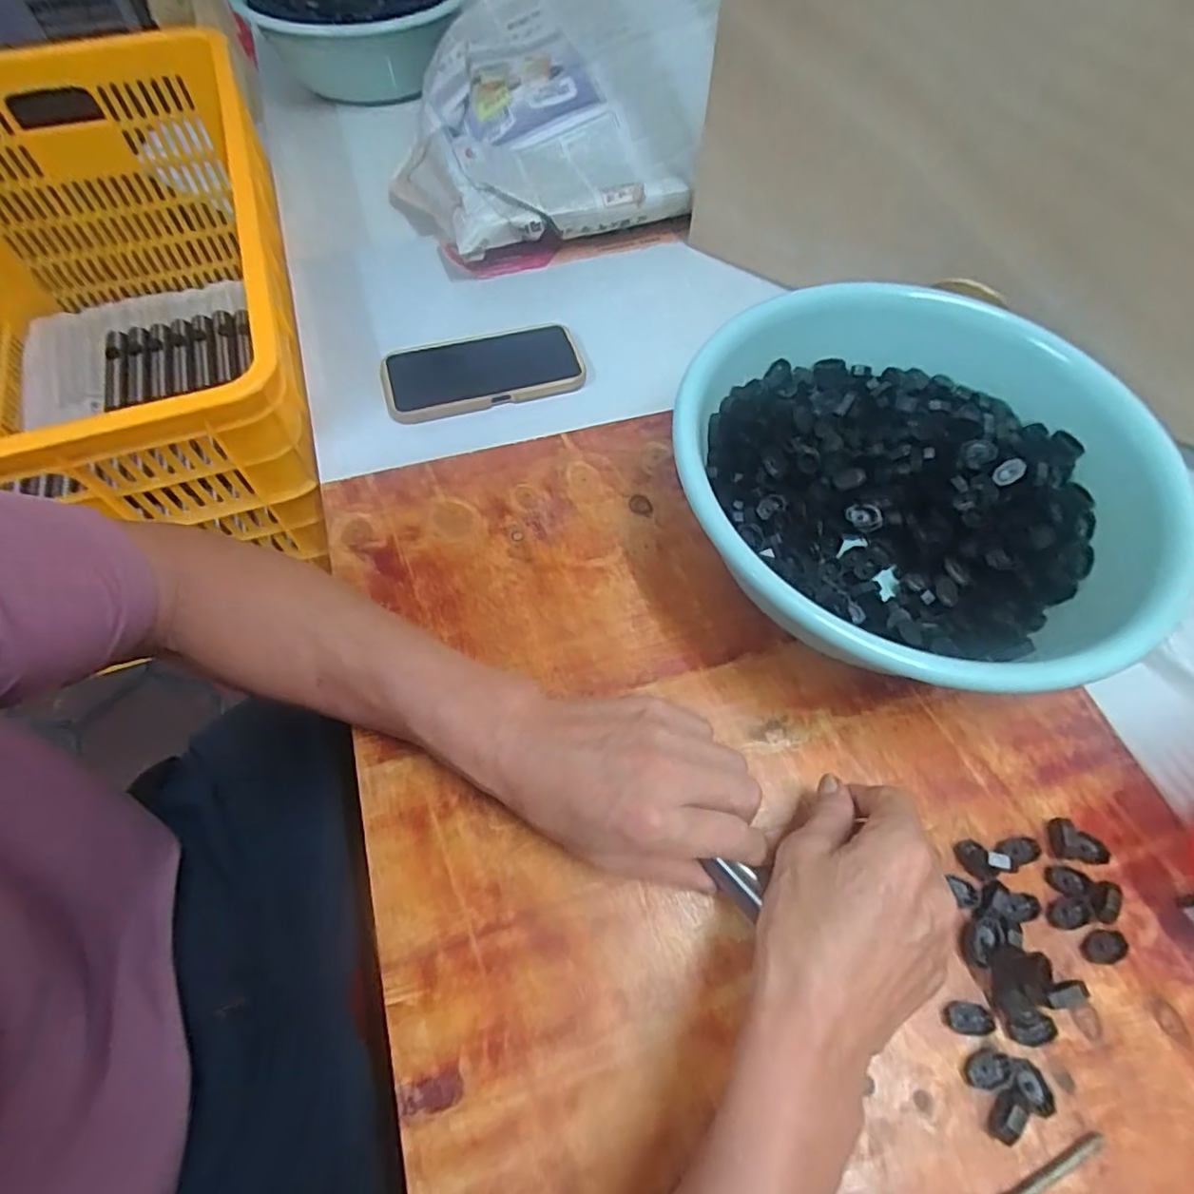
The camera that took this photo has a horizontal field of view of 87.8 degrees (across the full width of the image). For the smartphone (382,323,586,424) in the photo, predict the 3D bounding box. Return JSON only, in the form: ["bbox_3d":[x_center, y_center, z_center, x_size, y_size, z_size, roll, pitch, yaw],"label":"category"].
[{"bbox_3d":[-0.101,-0.199,0.546,0.168,0.017,0.084,-15,63,-9],"label":"smartphone"}]

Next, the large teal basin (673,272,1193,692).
[{"bbox_3d":[0.196,-0.067,0.413,0.295,0.096,0.266,41,69,19],"label":"large teal basin"}]

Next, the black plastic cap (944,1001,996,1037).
[{"bbox_3d":[0.188,0.213,0.313,0.020,0.006,0.014,2,62,0],"label":"black plastic cap"}]

